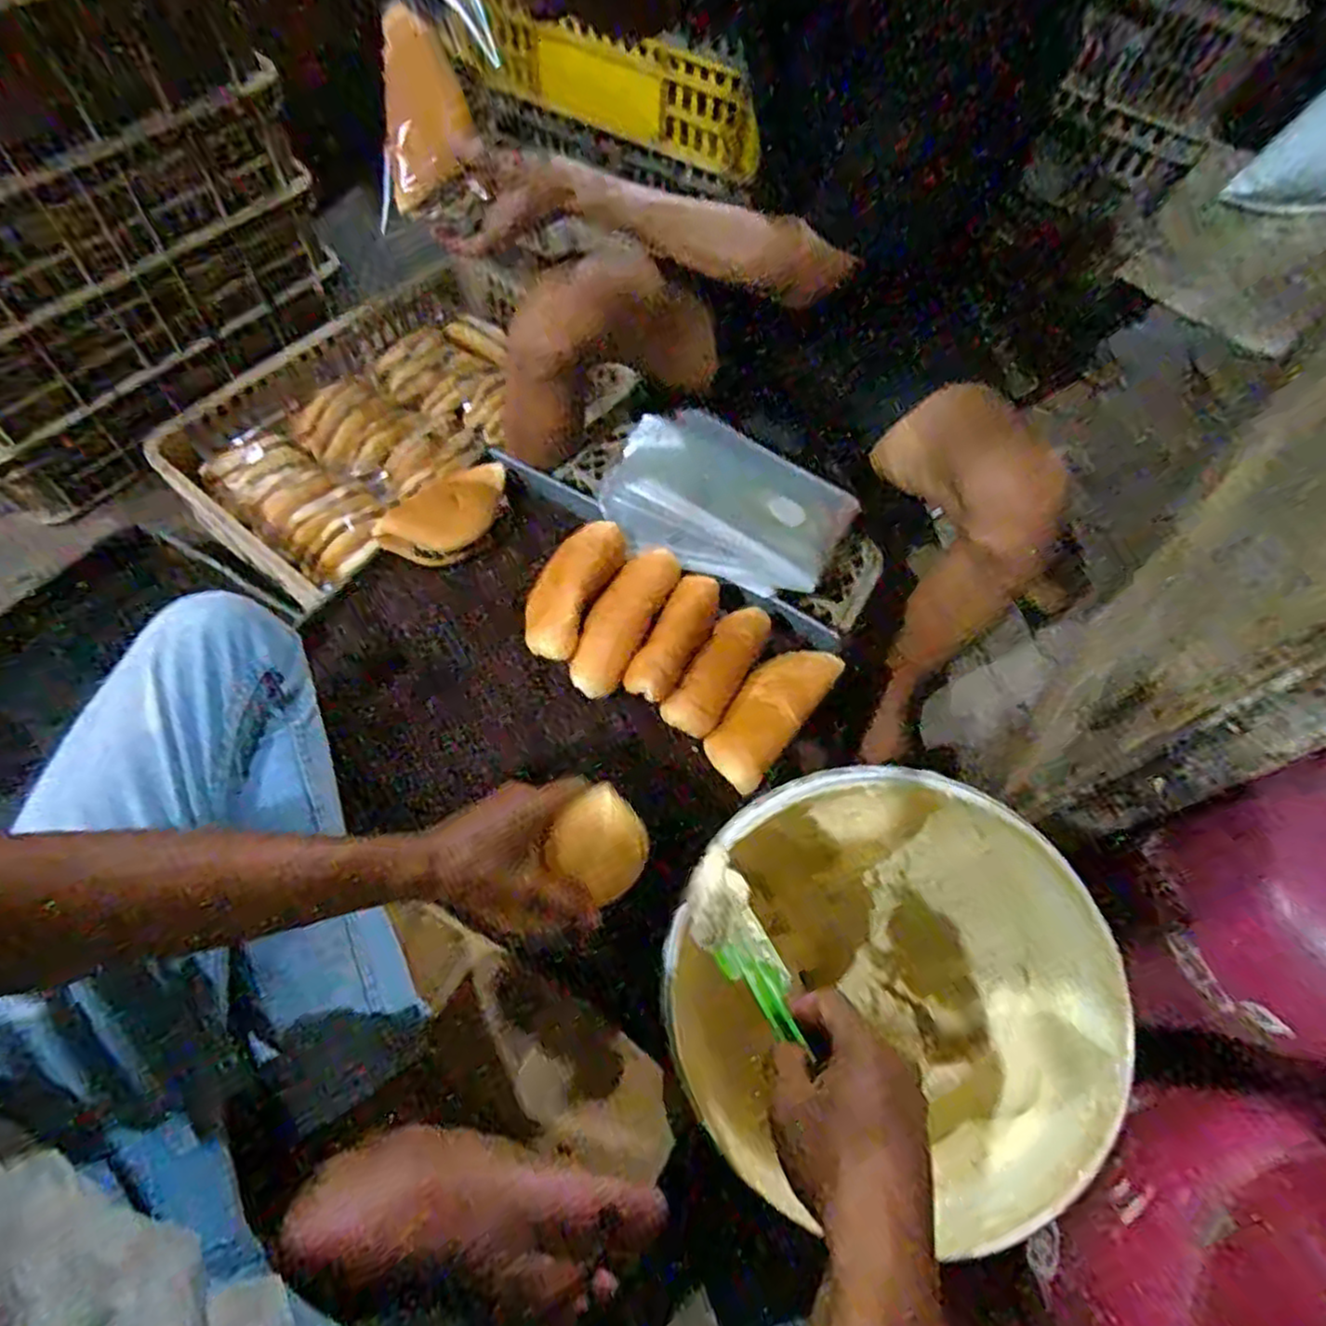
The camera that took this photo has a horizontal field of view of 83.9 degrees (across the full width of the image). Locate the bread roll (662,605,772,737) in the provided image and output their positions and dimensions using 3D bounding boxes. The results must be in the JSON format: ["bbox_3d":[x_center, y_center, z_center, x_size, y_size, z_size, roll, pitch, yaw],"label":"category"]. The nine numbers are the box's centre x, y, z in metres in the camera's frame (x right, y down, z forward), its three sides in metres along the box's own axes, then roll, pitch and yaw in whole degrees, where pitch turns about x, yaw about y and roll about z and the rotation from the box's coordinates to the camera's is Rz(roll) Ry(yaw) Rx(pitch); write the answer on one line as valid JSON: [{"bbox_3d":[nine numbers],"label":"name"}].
[{"bbox_3d":[0.053,0.009,0.700,0.047,0.034,0.147,31,65,12],"label":"bread roll"}]

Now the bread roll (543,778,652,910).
[{"bbox_3d":[-0.043,0.129,0.514,0.062,0.041,0.060,-37,71,-20],"label":"bread roll"}]

